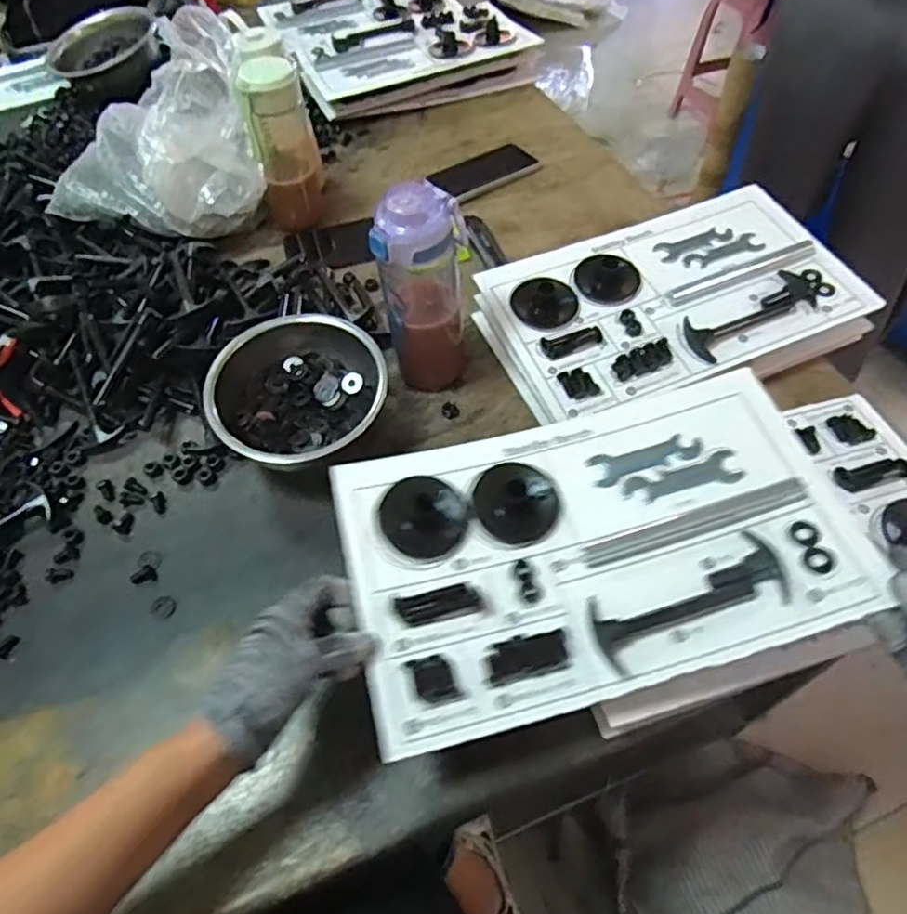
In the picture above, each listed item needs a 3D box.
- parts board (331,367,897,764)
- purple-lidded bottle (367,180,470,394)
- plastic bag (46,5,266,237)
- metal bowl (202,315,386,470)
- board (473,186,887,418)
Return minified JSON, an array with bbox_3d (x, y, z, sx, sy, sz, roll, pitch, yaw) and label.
[{"bbox_3d":[0.106,0.067,0.496,0.369,0.042,0.234,-12,56,-6],"label":"parts board"},{"bbox_3d":[-0.029,-0.151,0.623,0.079,0.202,0.063,-3,55,0],"label":"purple-lidded bottle"},{"bbox_3d":[-0.374,-0.400,0.789,0.272,0.186,0.138,5,56,6],"label":"plastic bag"},{"bbox_3d":[-0.155,-0.059,0.652,0.163,0.088,0.176,-1,55,2],"label":"metal bowl"},{"bbox_3d":[0.237,-0.177,0.704,0.368,0.031,0.232,-20,57,-11],"label":"board"}]

